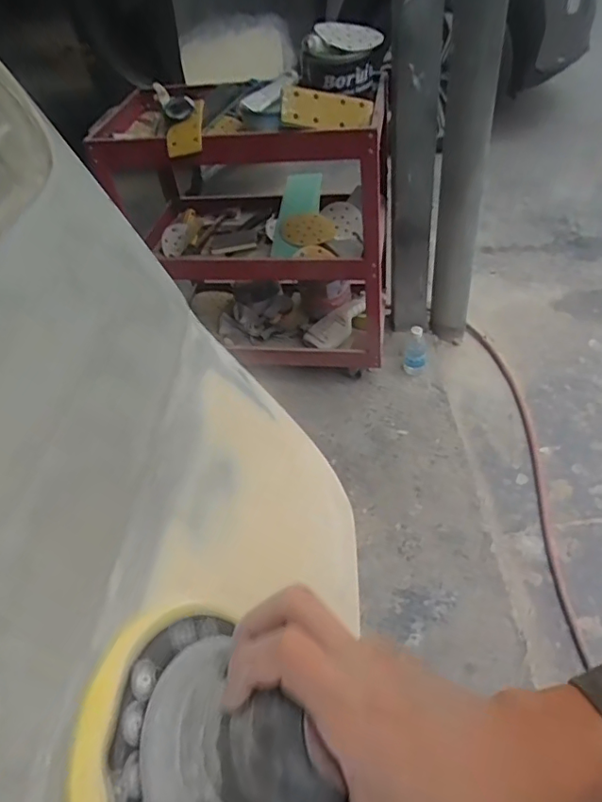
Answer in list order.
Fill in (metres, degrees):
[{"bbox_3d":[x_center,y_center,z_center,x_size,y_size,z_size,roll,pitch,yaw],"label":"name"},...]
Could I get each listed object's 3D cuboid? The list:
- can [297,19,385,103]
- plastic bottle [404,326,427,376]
[{"bbox_3d":[0.092,-0.746,1.192,0.178,0.119,0.156,-5,45,4],"label":"can"},{"bbox_3d":[0.343,-0.159,1.619,0.072,0.142,0.079,5,47,12],"label":"plastic bottle"}]

